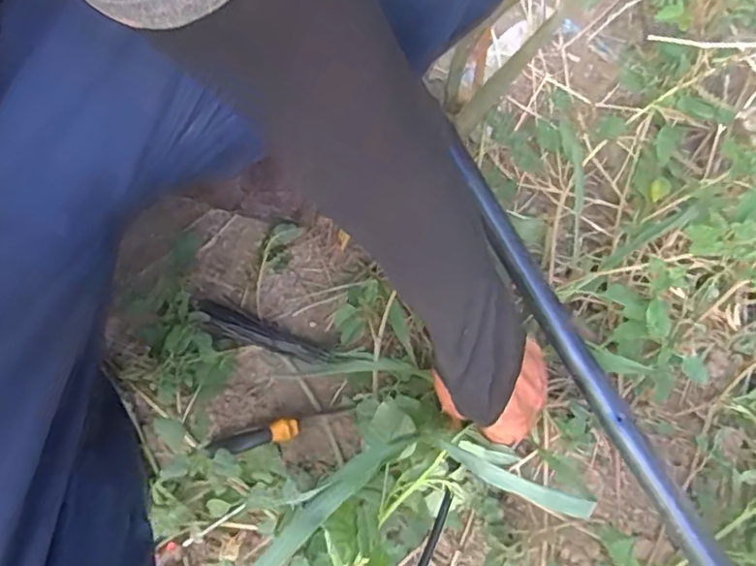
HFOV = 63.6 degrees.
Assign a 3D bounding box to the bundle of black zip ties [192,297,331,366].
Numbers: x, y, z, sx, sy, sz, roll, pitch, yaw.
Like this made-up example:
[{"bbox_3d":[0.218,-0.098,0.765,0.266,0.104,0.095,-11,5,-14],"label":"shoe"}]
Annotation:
[{"bbox_3d":[-0.112,0.051,0.597,0.139,0.028,0.034,22,79,3],"label":"bundle of black zip ties"}]

